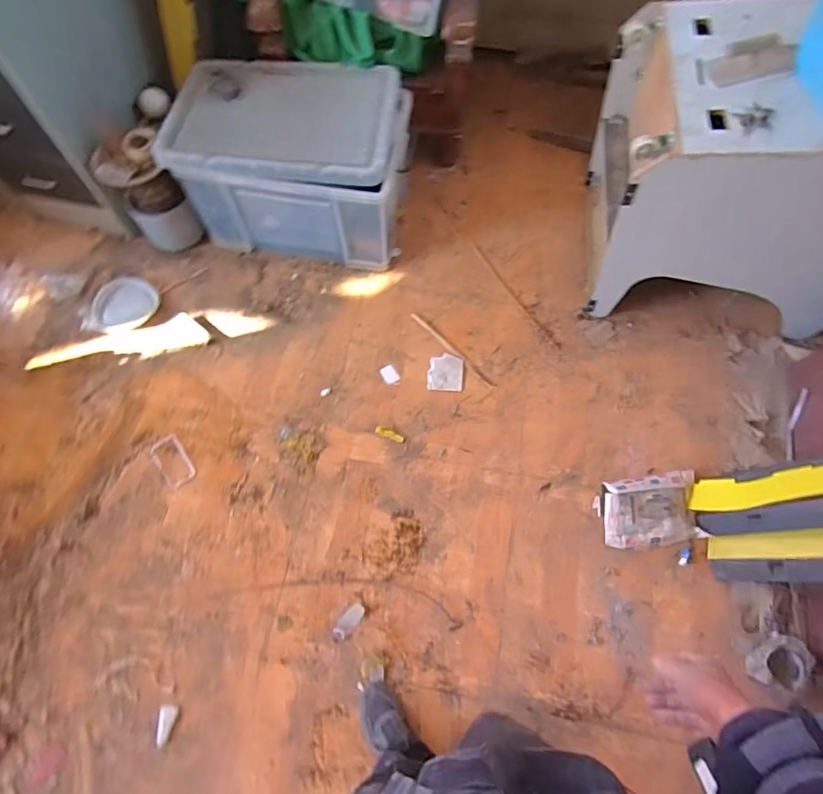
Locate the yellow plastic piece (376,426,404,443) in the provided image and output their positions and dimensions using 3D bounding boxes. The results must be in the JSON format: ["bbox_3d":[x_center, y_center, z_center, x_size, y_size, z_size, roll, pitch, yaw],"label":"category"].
[{"bbox_3d":[-0.066,0.114,1.528,0.090,0.005,0.027,23,69,10],"label":"yellow plastic piece"}]

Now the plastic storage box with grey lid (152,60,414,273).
[{"bbox_3d":[-0.371,-0.793,1.703,0.733,0.400,0.520,7,67,4],"label":"plastic storage box with grey lid"}]

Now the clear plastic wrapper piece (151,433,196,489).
[{"bbox_3d":[-0.712,0.191,1.492,0.093,0.016,0.161,-33,70,-13],"label":"clear plastic wrapper piece"}]

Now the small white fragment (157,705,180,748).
[{"bbox_3d":[-0.604,0.803,1.226,0.040,0.017,0.086,11,67,5],"label":"small white fragment"}]

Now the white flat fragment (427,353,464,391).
[{"bbox_3d":[0.111,-0.077,1.605,0.111,0.010,0.122,5,71,0],"label":"white flat fragment"}]

